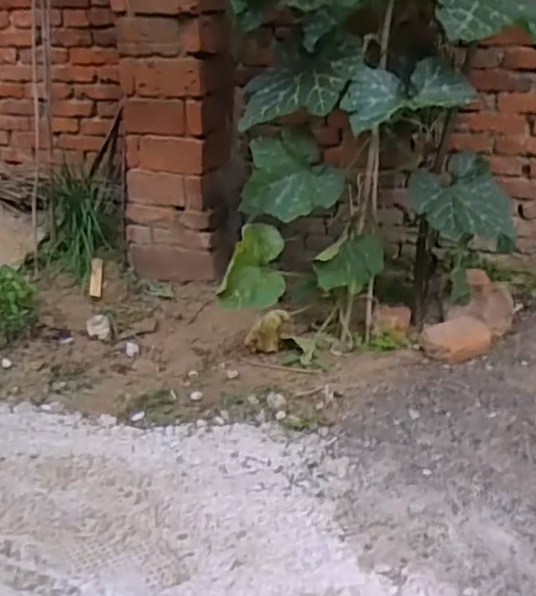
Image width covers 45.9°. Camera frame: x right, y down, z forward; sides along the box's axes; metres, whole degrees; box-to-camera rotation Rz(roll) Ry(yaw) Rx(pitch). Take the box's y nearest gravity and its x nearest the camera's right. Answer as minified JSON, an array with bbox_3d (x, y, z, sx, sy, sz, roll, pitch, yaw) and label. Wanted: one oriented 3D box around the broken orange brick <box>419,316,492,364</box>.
[{"bbox_3d":[0.527,0.115,1.732,0.203,0.091,0.103,-7,25,-17],"label":"broken orange brick"}]

